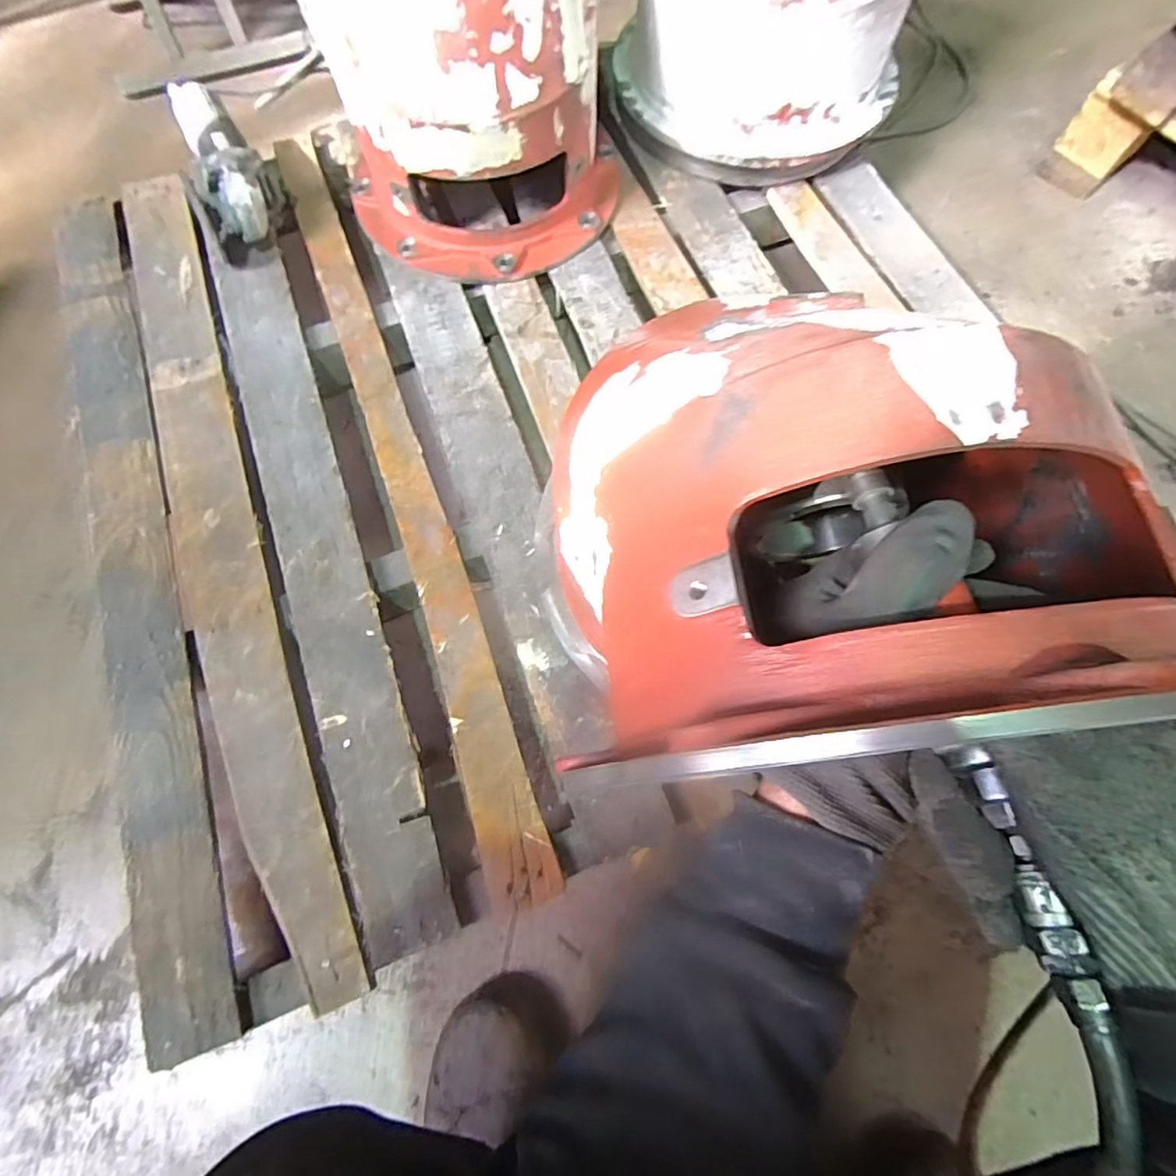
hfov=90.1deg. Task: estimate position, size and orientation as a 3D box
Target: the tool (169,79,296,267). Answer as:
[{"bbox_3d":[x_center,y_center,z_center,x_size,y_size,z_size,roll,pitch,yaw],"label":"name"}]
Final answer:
[{"bbox_3d":[-0.443,-0.526,0.719,0.096,0.073,0.269,-23,74,-5],"label":"tool"}]

